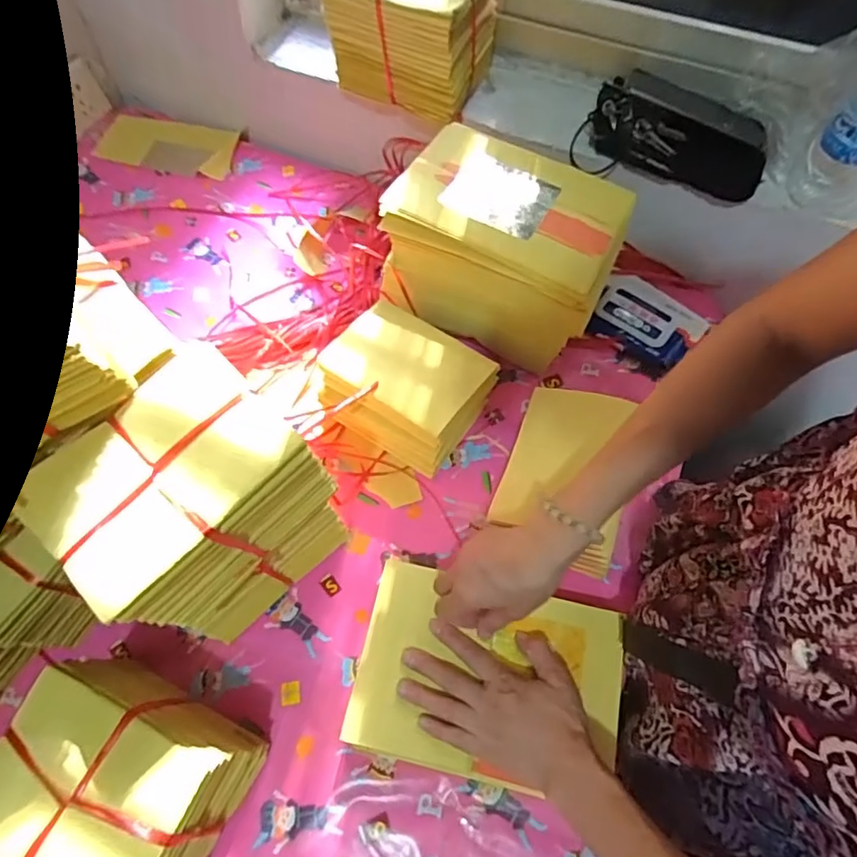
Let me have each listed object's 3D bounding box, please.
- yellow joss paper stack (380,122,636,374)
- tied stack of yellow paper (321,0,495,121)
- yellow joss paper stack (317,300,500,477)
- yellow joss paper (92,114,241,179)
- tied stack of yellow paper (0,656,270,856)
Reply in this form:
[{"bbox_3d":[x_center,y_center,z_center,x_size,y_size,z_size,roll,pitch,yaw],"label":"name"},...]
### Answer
[{"bbox_3d":[0.091,-0.211,0.646,0.239,0.163,0.168,24,66,14],"label":"yellow joss paper stack"},{"bbox_3d":[-0.017,-0.485,0.640,0.176,0.150,0.130,24,66,15],"label":"tied stack of yellow paper"},{"bbox_3d":[-0.021,-0.046,0.620,0.165,0.112,0.131,26,66,15],"label":"yellow joss paper stack"},{"bbox_3d":[-0.417,-0.462,0.887,0.221,0.029,0.121,14,63,5],"label":"yellow joss paper"},{"bbox_3d":[-0.249,0.287,0.448,0.158,0.138,0.124,23,66,14],"label":"tied stack of yellow paper"}]

